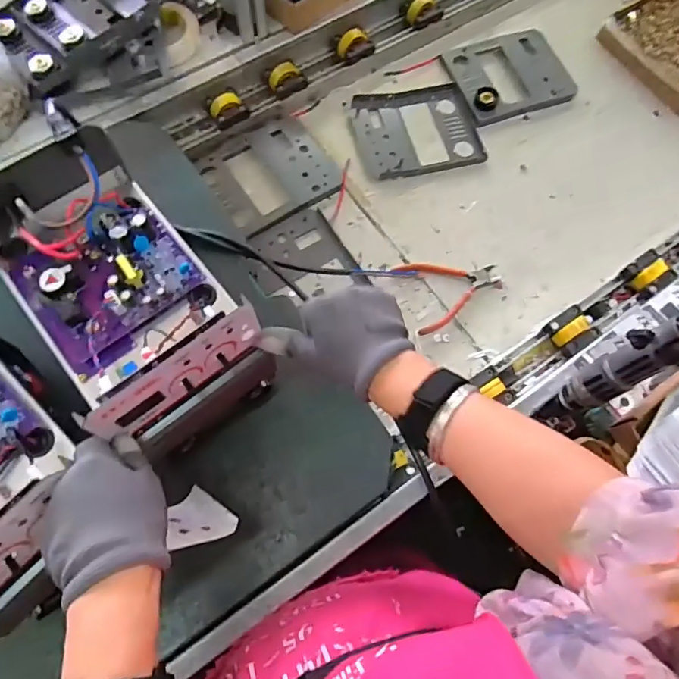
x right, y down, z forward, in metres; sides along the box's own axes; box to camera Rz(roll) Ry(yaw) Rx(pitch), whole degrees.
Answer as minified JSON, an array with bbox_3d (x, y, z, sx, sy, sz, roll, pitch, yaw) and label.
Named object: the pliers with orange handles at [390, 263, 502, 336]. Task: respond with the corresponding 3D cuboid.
[{"bbox_3d":[0.158,-0.077,0.711,0.137,0.014,0.107,-19,72,-8],"label":"pliers with orange handles"}]

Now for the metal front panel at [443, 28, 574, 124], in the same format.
[{"bbox_3d":[0.281,-0.441,0.837,0.187,0.019,0.160,-18,72,-8],"label":"metal front panel"}]

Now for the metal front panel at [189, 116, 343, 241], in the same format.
[{"bbox_3d":[-0.104,-0.248,0.755,0.177,0.016,0.156,-31,74,-12],"label":"metal front panel"}]

